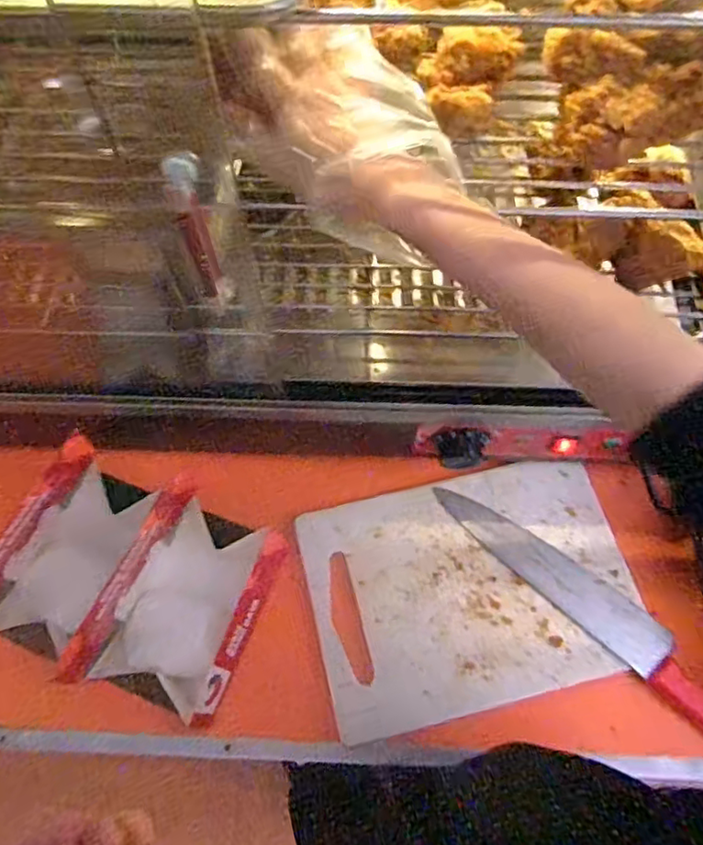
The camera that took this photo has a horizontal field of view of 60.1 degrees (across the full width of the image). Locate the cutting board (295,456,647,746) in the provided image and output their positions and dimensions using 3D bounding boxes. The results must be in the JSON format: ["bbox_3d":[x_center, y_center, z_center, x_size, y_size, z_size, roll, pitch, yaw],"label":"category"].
[{"bbox_3d":[0.112,0.154,0.575,0.294,0.011,0.206,-13,66,-5],"label":"cutting board"}]

